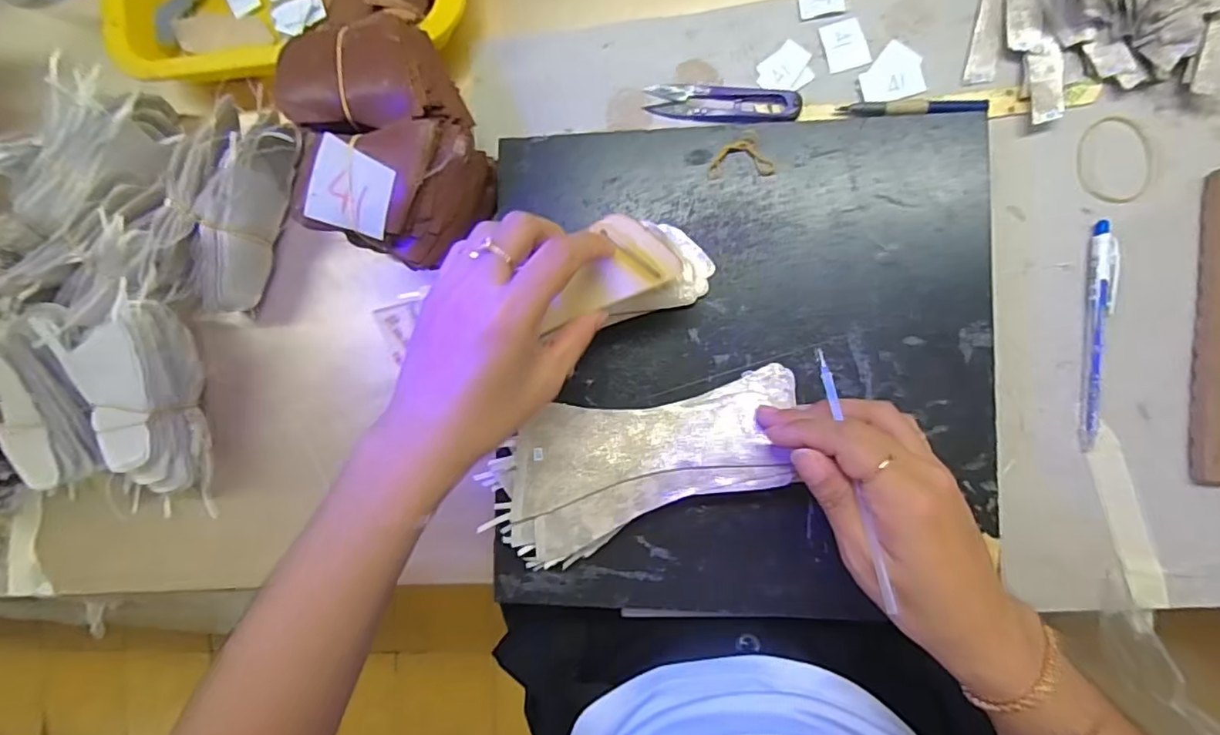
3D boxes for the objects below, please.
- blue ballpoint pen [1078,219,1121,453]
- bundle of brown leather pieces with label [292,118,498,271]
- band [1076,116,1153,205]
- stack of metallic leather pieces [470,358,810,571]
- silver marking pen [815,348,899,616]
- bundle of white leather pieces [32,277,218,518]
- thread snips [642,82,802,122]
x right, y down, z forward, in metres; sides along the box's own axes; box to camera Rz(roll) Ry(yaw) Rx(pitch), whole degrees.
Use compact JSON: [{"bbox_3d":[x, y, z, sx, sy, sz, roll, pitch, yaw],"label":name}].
[{"bbox_3d":[0.297,-0.019,0.360,0.014,0.010,0.137,3,89,6],"label":"blue ballpoint pen"},{"bbox_3d":[-0.128,-0.108,0.374,0.094,0.085,0.082,13,90,7],"label":"bundle of brown leather pieces with label"},{"bbox_3d":[0.312,-0.128,0.366,0.042,0.004,0.055,-6,88,8],"label":"band"},{"bbox_3d":[0.018,0.056,0.354,0.191,0.029,0.084,-19,89,6],"label":"stack of metallic leather pieces"},{"bbox_3d":[0.118,0.050,0.286,0.005,0.004,0.126,-9,69,5],"label":"silver marking pen"},{"bbox_3d":[-0.323,0.029,0.408,0.061,0.058,0.160,-7,103,5],"label":"bundle of white leather pieces"},{"bbox_3d":[0.074,-0.175,0.389,0.099,0.012,0.028,10,90,7],"label":"thread snips"}]

